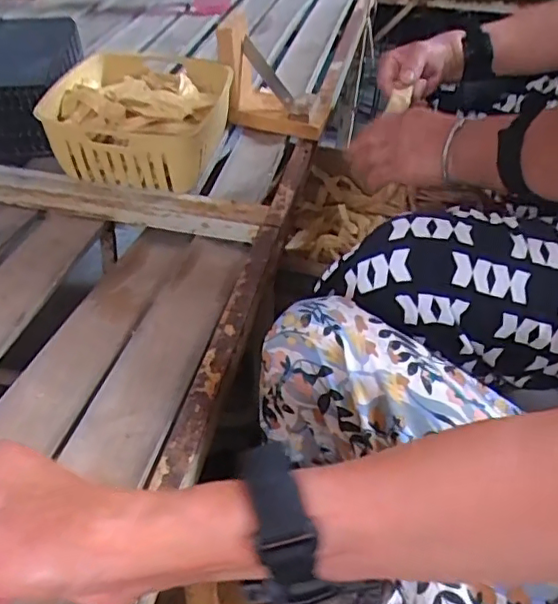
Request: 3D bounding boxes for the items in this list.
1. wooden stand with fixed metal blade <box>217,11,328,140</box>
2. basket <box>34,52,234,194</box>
[{"bbox_3d":[-0.005,-0.269,0.703,0.129,0.124,0.048,10,41,8],"label":"wooden stand with fixed metal blade"},{"bbox_3d":[-0.157,-0.204,0.672,0.176,0.095,0.175,10,41,9],"label":"basket"}]

